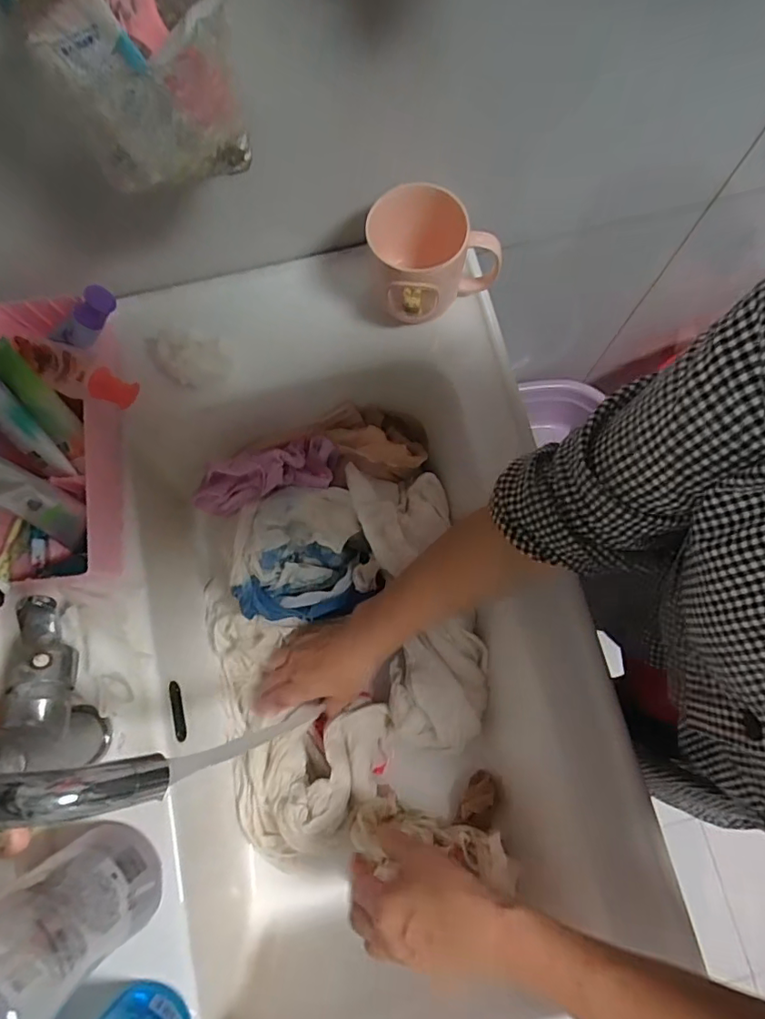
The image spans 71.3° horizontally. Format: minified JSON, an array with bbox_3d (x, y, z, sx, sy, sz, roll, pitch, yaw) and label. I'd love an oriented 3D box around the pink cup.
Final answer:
[{"bbox_3d":[0.046,-0.211,0.463,0.112,0.095,0.078,-5,75,0],"label":"pink cup"}]

